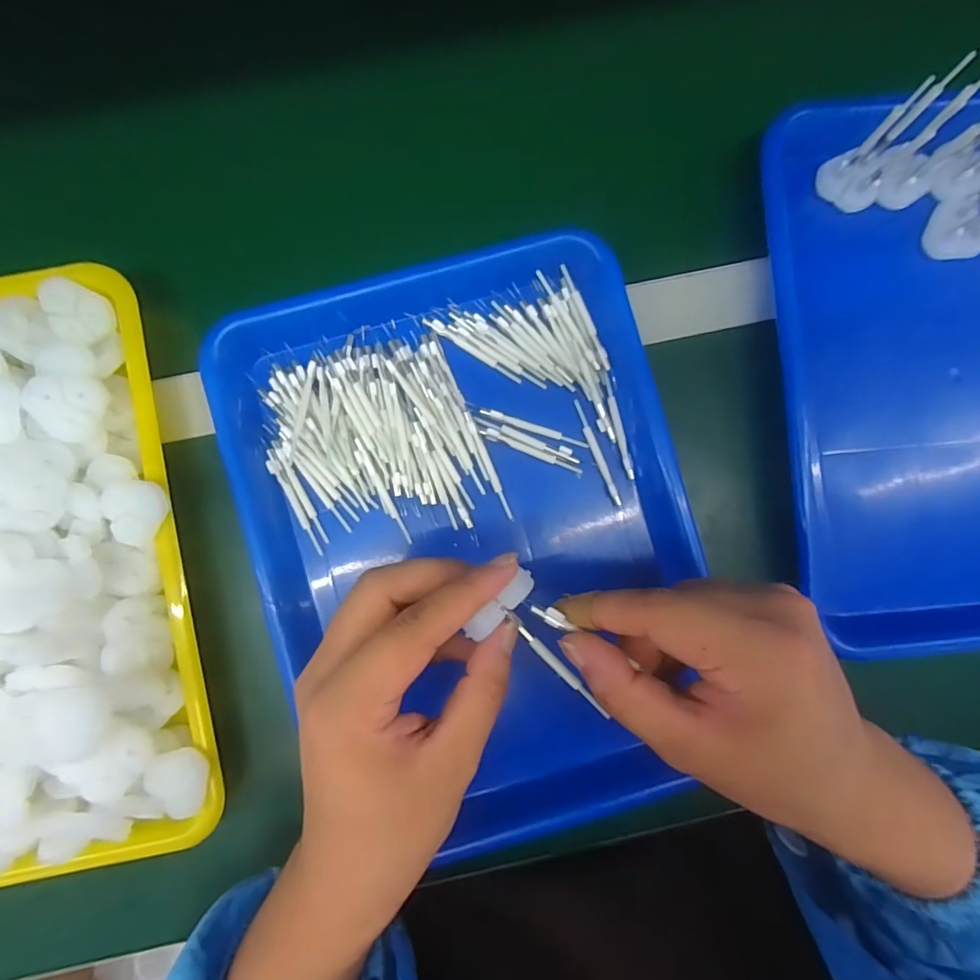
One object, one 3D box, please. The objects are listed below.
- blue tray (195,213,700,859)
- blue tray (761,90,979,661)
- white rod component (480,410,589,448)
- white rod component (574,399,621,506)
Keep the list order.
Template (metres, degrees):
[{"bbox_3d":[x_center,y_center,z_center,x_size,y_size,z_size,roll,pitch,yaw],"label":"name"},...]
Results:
[{"bbox_3d":[-0.007,0.031,0.305,0.246,0.038,0.346,-16,92,-6],"label":"blue tray"},{"bbox_3d":[0.300,-0.061,0.320,0.252,0.048,0.351,-6,88,-2],"label":"blue tray"},{"bbox_3d":[0.028,-0.038,0.313,0.069,0.005,0.007,18,88,-1],"label":"white rod component"},{"bbox_3d":[0.067,-0.023,0.312,0.005,0.005,0.069,-22,89,-2],"label":"white rod component"}]

